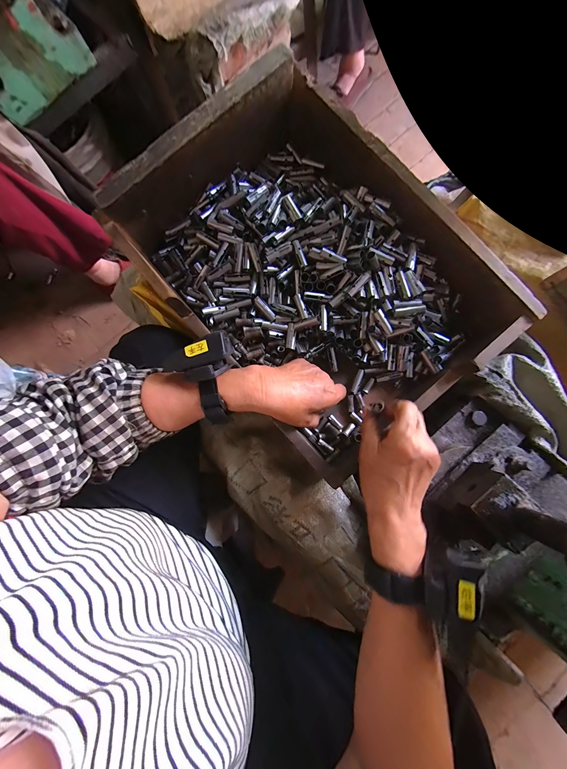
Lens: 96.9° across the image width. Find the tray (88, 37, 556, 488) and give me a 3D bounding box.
[{"bbox_3d":[0.044,-0.141,0.347,0.335,0.149,0.448,-42,82,-7],"label":"tray"}]

